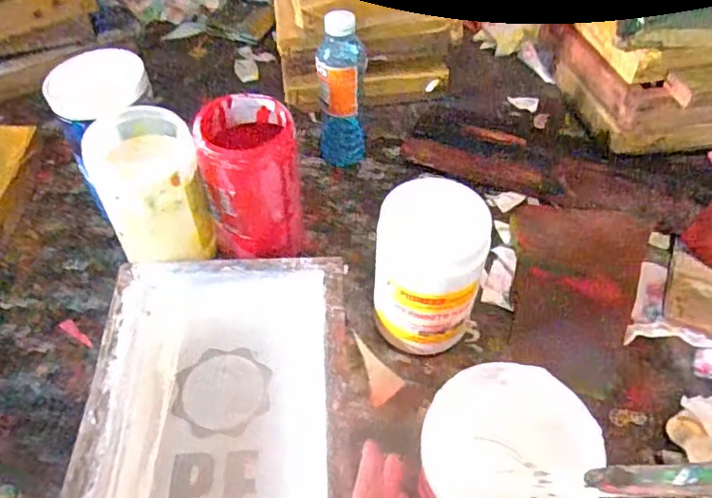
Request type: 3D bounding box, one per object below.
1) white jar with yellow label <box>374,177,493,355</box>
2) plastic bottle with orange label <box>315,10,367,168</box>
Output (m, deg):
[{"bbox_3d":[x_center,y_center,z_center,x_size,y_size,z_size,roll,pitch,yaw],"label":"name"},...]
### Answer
[{"bbox_3d":[0.063,0.026,0.523,0.089,0.156,0.085,0,50,0],"label":"white jar with yellow label"},{"bbox_3d":[-0.018,-0.184,0.681,0.057,0.184,0.060,-2,50,-2],"label":"plastic bottle with orange label"}]

